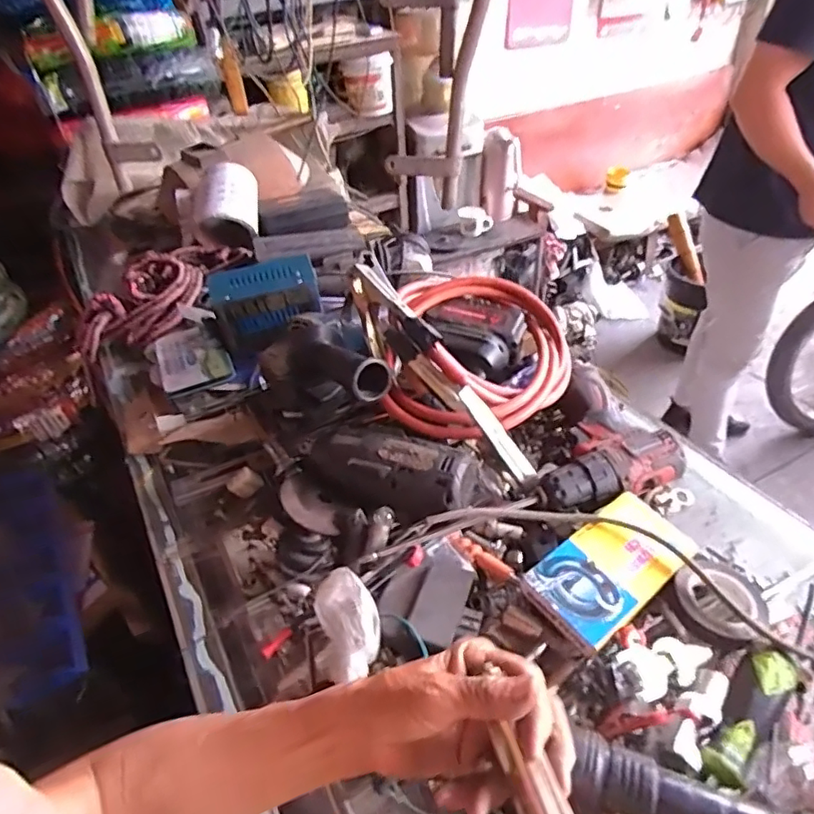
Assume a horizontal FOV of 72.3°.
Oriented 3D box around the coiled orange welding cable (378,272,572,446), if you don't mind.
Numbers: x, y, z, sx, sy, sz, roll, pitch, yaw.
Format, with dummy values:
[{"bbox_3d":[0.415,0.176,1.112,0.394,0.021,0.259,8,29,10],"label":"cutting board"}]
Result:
[{"bbox_3d":[0.078,-0.061,0.588,0.184,0.067,0.211,1,39,8],"label":"coiled orange welding cable"}]

